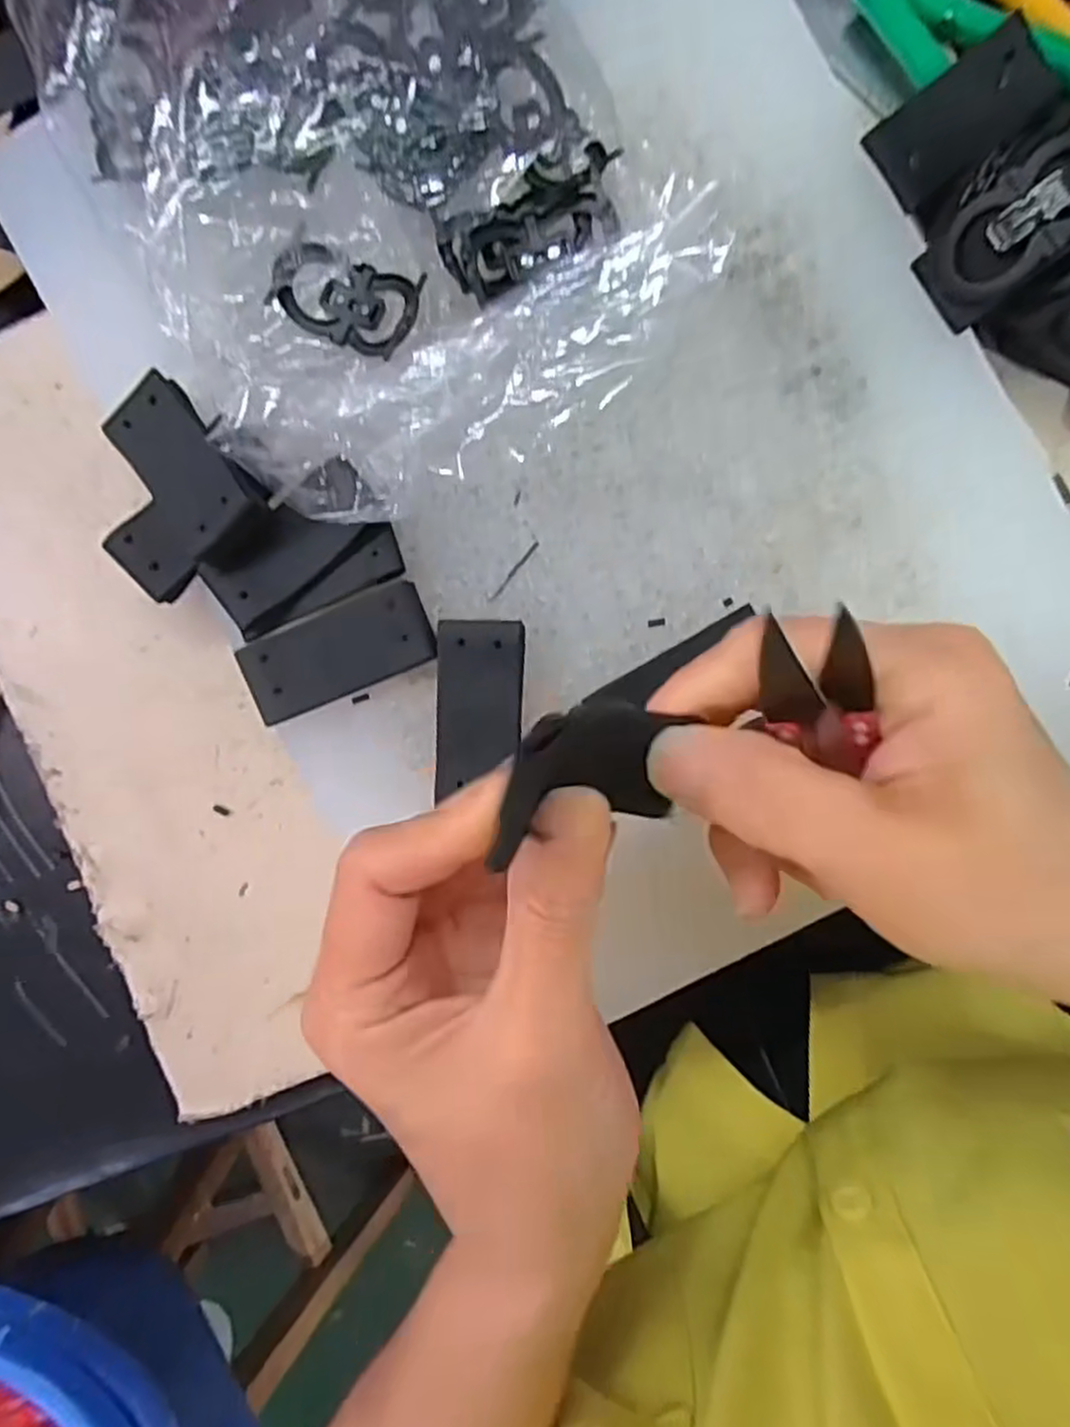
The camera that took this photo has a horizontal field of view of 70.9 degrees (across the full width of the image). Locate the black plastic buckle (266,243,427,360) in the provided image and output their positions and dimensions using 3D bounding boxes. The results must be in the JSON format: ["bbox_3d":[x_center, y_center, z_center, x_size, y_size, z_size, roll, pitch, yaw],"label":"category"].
[{"bbox_3d":[-0.060,-0.133,0.240,0.048,0.011,0.027,24,94,3],"label":"black plastic buckle"}]

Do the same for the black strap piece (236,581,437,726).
[{"bbox_3d":[-0.063,-0.019,0.244,0.061,0.011,0.025,-22,91,5],"label":"black strap piece"}]

